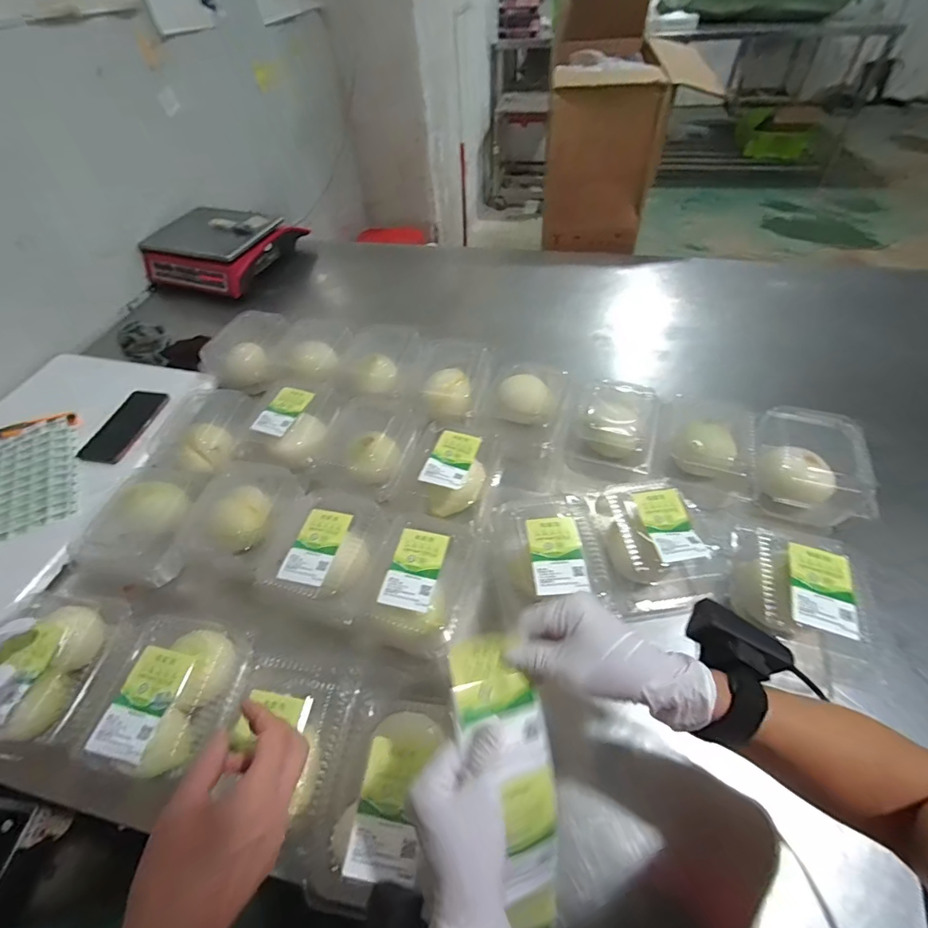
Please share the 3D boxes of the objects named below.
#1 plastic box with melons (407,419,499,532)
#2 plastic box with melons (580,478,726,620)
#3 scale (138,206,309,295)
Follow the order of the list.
[{"bbox_3d":[-0.021,0.014,0.666,0.122,0.072,0.154,7,52,10],"label":"plastic box with melons"},{"bbox_3d":[0.240,0.108,0.603,0.152,0.115,0.178,-14,52,-7],"label":"plastic box with melons"},{"bbox_3d":[-0.636,-0.578,1.174,0.317,0.108,0.305,12,53,14],"label":"scale"}]

